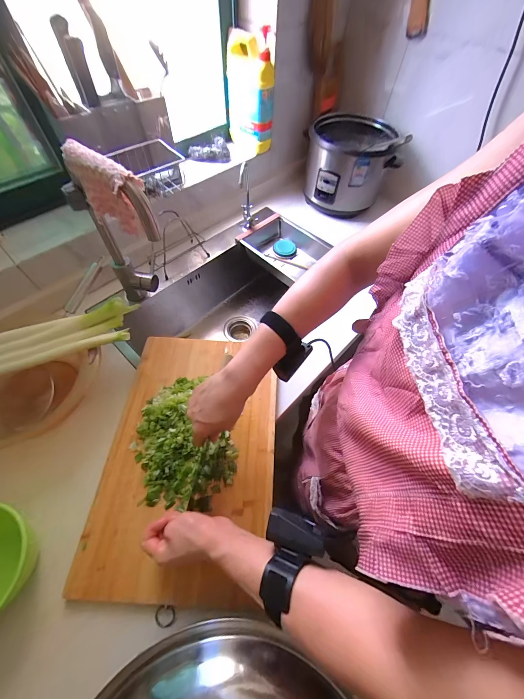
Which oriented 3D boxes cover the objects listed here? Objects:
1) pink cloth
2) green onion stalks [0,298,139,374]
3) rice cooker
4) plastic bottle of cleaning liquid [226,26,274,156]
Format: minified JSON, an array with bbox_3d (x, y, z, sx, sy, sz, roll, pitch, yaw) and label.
[{"bbox_3d":[-0.241,-0.245,0.418,0.159,0.094,0.040,31,63,15],"label":"pink cloth"},{"bbox_3d":[-0.444,-0.010,0.499,0.382,0.032,0.084,-17,61,-12],"label":"green onion stalks"},{"bbox_3d":[0.273,-0.607,0.894,0.242,0.220,0.275,-3,59,-4],"label":"rice cooker"},{"bbox_3d":[-0.032,-0.709,0.763,0.126,0.247,0.098,1,59,-2],"label":"plastic bottle of cleaning liquid"}]

